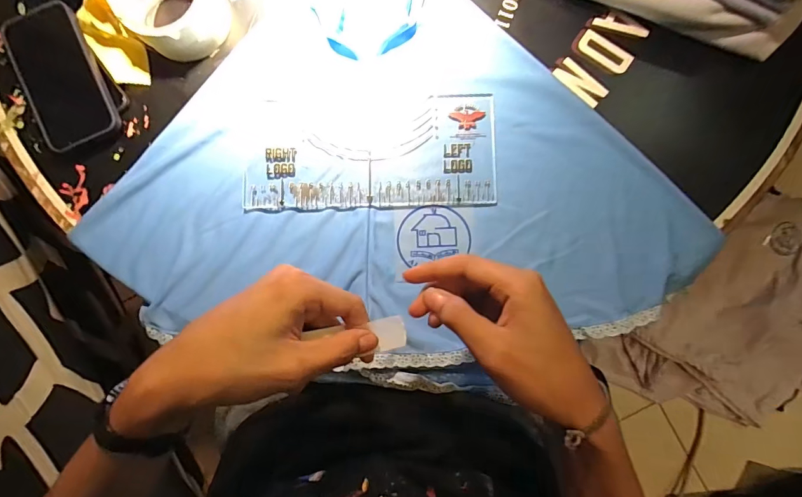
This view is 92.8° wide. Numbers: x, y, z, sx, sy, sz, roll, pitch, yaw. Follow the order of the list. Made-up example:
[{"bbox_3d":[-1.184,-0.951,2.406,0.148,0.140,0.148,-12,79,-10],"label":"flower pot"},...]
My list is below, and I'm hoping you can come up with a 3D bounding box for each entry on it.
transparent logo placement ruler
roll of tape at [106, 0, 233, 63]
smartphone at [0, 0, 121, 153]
[{"bbox_3d":[-0.032,-0.099,0.394,0.255,0.005,0.113,-1,86,0],"label":"transparent logo placement ruler"},{"bbox_3d":[-0.231,-0.248,0.391,0.092,0.051,0.087,0,86,1],"label":"roll of tape"},{"bbox_3d":[-0.354,-0.177,0.393,0.079,0.012,0.147,-22,92,-2],"label":"smartphone"}]

